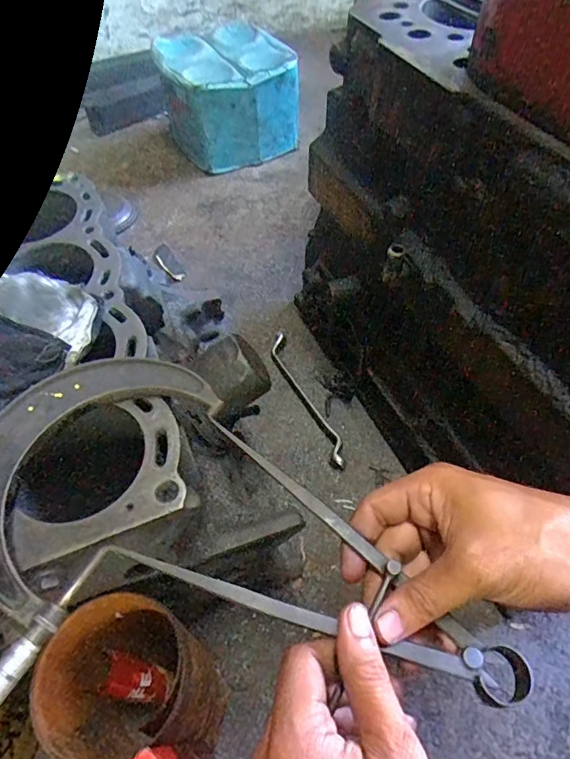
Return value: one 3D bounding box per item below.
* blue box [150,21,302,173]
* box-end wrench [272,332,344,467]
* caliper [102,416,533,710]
[{"bbox_3d":[-0.116,-0.566,0.996,0.243,0.183,0.223,-20,56,-14],"label":"blue box"},{"bbox_3d":[0.028,0.021,0.660,0.024,0.016,0.228,-19,56,-14],"label":"box-end wrench"},{"bbox_3d":[0.024,0.099,0.265,0.217,0.013,0.094,24,57,14],"label":"caliper"}]

